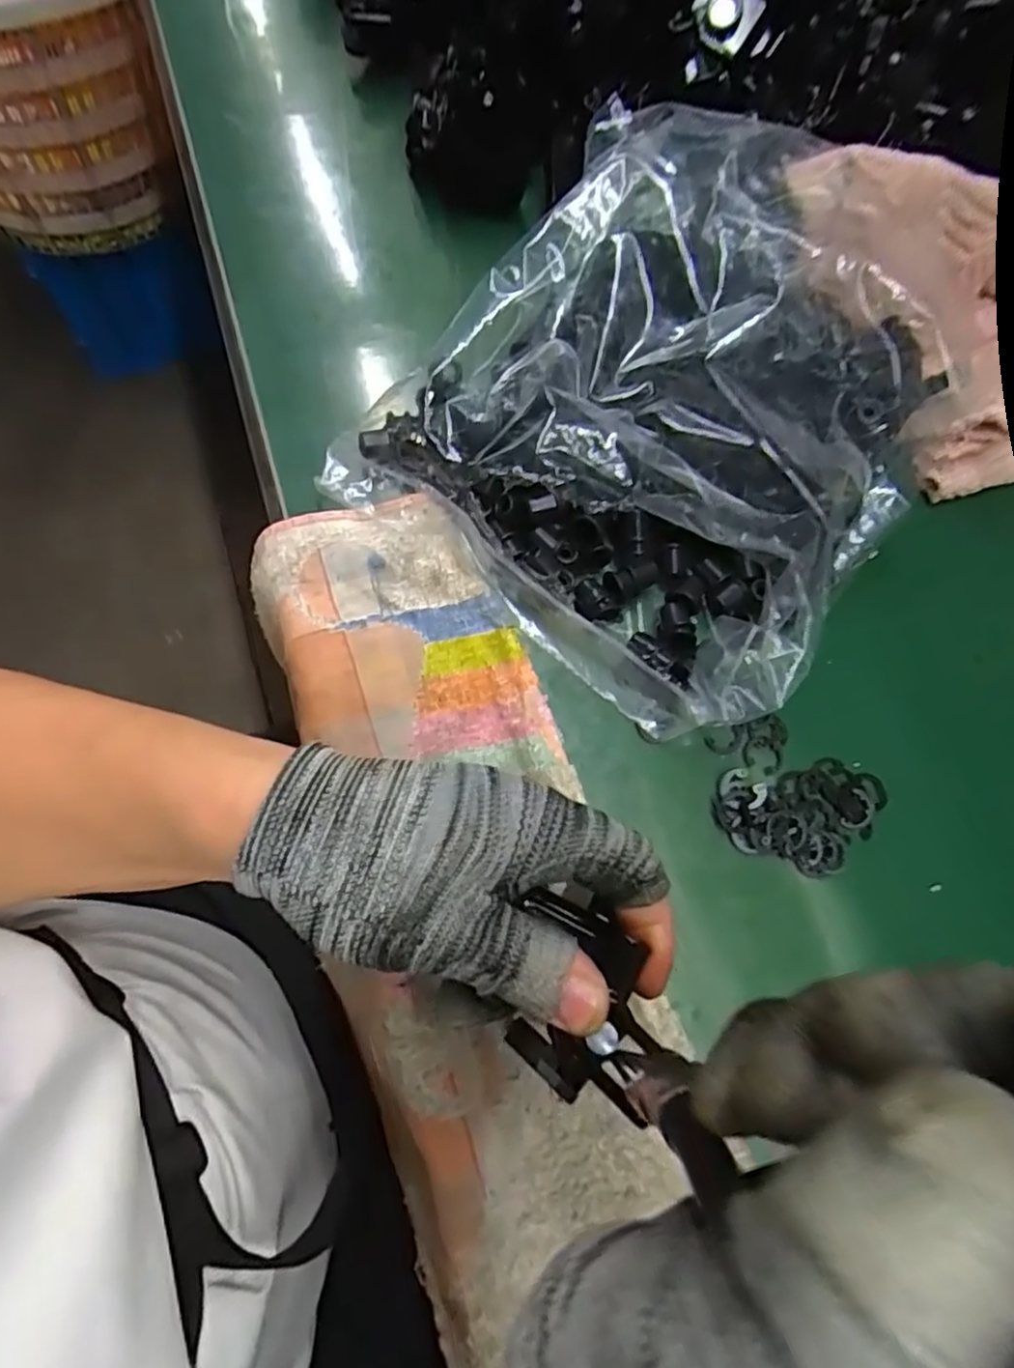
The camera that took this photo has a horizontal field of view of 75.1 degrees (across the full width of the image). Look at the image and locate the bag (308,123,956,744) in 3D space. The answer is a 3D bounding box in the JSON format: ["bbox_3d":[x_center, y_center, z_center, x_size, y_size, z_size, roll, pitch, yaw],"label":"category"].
[{"bbox_3d":[0.082,-0.145,0.326,0.251,0.071,0.268,37,72,7],"label":"bag"}]

